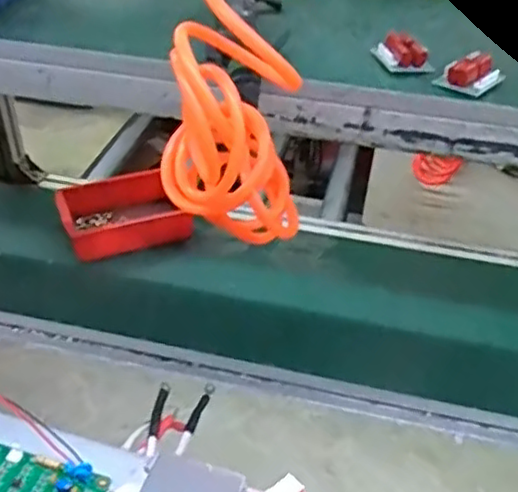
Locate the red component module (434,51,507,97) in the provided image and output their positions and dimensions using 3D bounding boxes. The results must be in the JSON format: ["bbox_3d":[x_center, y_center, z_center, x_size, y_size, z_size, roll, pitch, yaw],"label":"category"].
[{"bbox_3d":[0.192,-0.157,0.599,0.048,0.024,0.056,30,46,29],"label":"red component module"}]

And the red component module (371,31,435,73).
[{"bbox_3d":[0.138,-0.187,0.630,0.046,0.021,0.052,-5,40,-9],"label":"red component module"}]

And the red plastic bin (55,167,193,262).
[{"bbox_3d":[-0.211,-0.050,1.049,0.201,0.062,0.136,-14,42,-20],"label":"red plastic bin"}]

